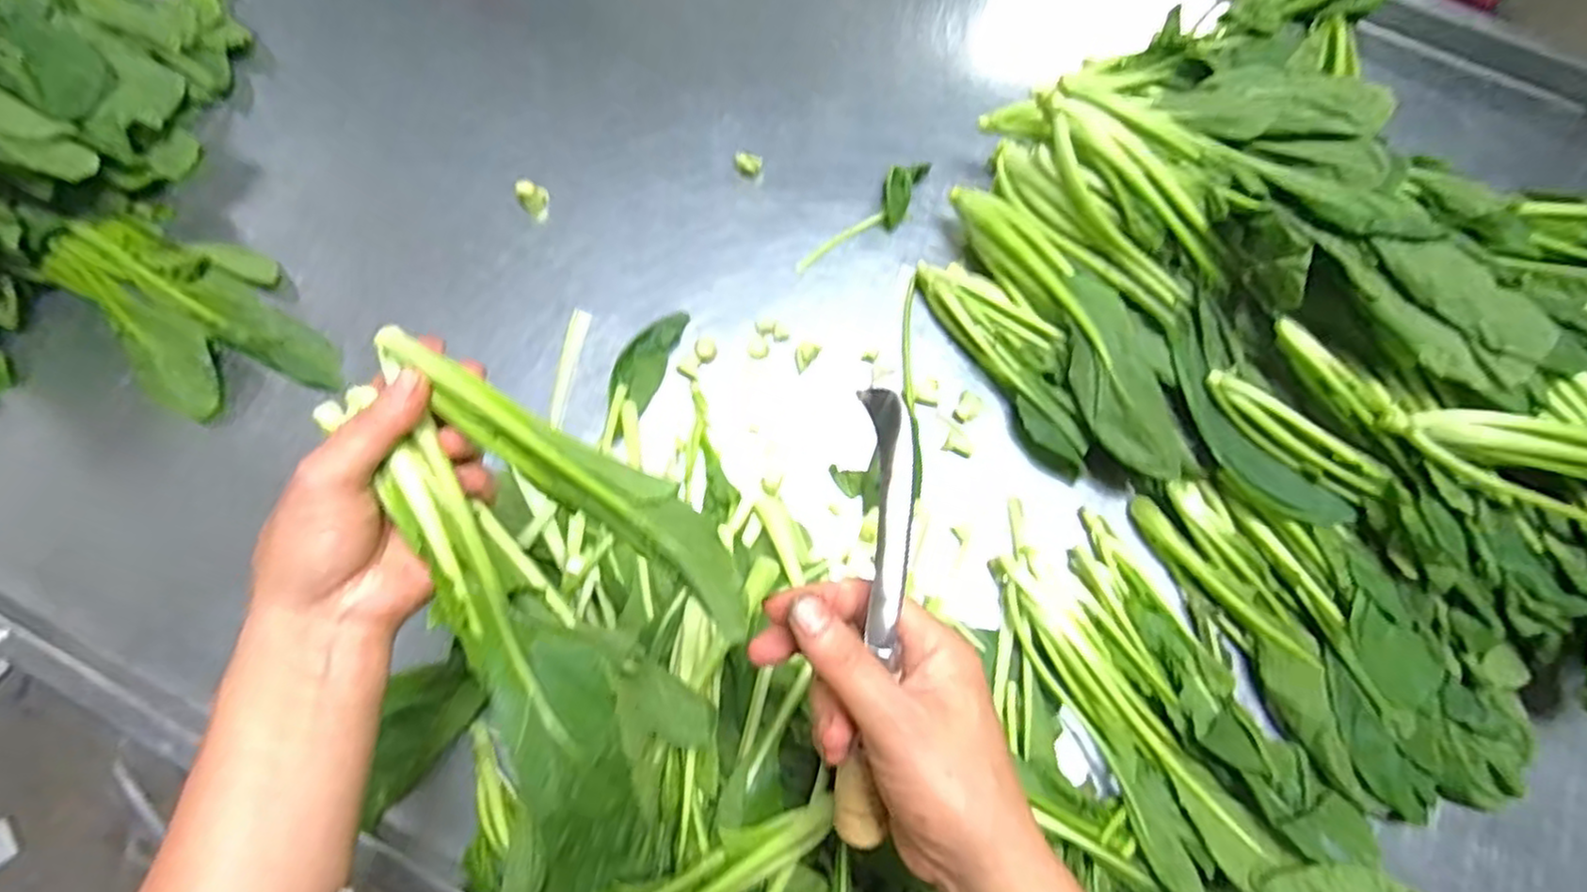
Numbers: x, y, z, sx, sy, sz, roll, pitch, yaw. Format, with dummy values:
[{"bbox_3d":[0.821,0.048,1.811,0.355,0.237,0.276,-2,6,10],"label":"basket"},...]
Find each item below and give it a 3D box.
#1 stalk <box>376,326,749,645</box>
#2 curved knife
[{"bbox_3d":[-0.101,0.007,0.315,0.210,0.027,0.032,32,75,13],"label":"stalk"},{"bbox_3d":[0.033,0.075,0.298,0.024,0.015,0.199,4,103,-1],"label":"curved knife"}]

